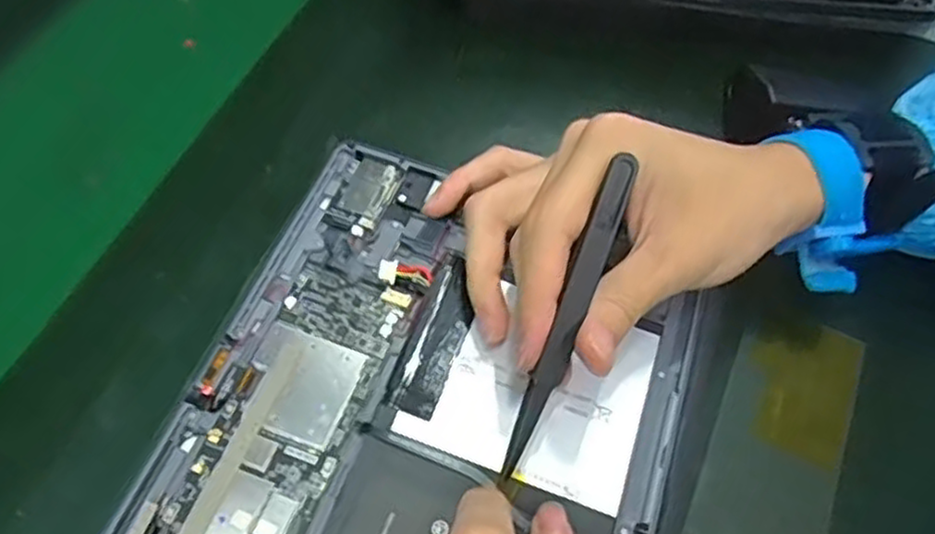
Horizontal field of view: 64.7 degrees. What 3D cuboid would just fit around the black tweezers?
[{"bbox_3d":[0.034,0.018,0.248,0.010,0.017,0.111,21,83,11],"label":"black tweezers"}]

